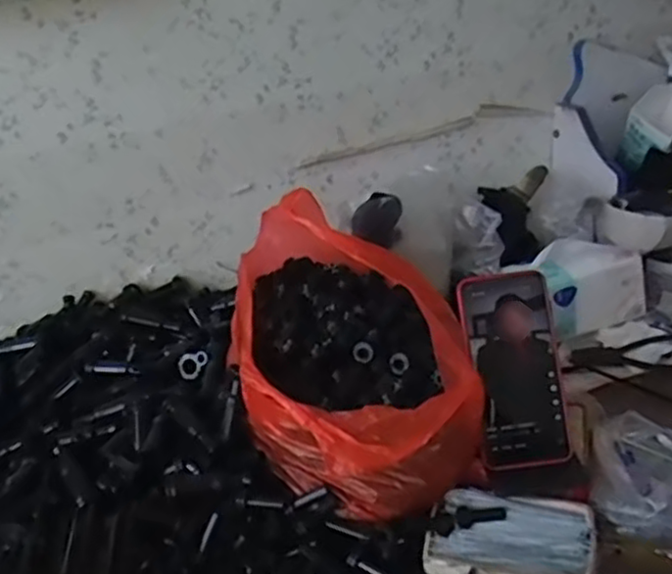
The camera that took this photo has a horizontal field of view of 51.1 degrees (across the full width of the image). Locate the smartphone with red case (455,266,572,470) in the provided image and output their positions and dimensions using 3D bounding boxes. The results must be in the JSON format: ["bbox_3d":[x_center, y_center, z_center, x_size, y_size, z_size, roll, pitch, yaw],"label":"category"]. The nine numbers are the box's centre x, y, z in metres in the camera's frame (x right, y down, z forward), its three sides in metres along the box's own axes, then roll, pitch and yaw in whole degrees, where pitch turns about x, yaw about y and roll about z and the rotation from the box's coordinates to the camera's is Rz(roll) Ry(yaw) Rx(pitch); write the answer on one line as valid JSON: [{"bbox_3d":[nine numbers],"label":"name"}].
[{"bbox_3d":[0.153,0.070,0.601,0.074,0.163,0.018,-8,-5,-2],"label":"smartphone with red case"}]

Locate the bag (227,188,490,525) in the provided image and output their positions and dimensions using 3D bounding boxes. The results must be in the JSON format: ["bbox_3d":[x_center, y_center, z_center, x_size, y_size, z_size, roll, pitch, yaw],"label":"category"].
[{"bbox_3d":[0.009,0.060,0.653,0.191,0.195,0.292,-10,25,-6],"label":"bag"}]

